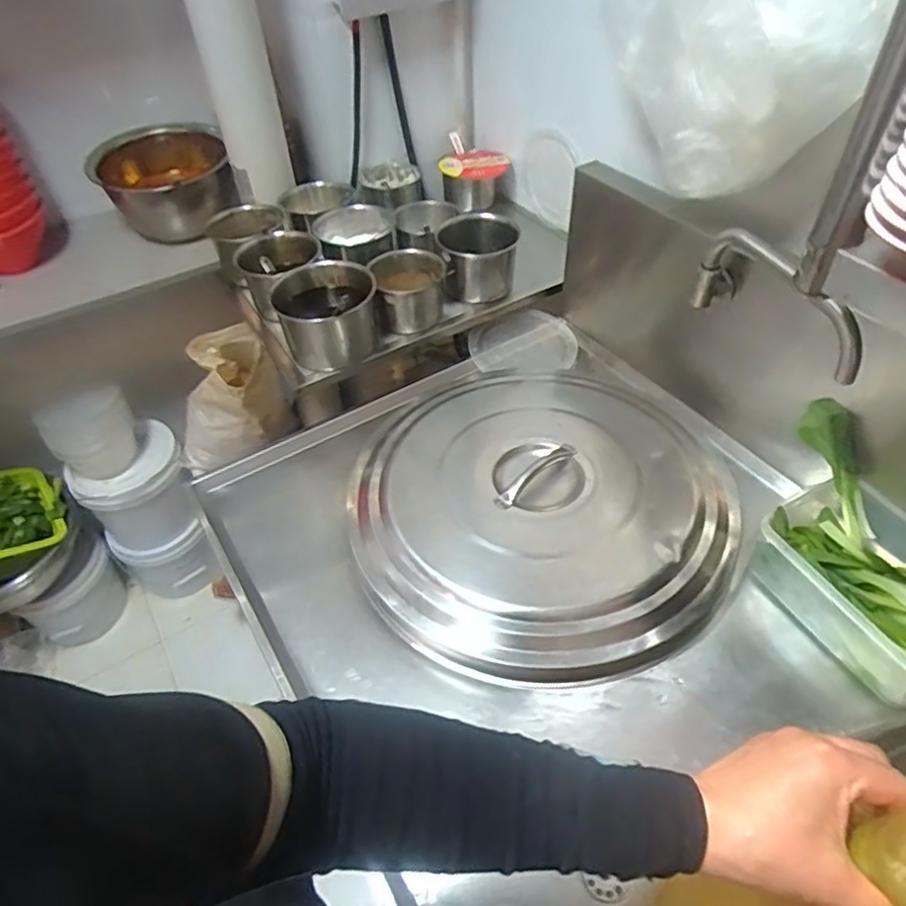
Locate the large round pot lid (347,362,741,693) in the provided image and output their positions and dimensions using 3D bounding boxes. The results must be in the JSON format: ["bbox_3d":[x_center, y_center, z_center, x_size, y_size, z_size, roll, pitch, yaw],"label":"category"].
[{"bbox_3d":[0.110,0.045,0.811,0.457,0.047,0.469,-2,46,2],"label":"large round pot lid"}]

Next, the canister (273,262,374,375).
[{"bbox_3d":[-0.184,-0.202,0.978,0.137,0.112,0.142,-2,46,2],"label":"canister"}]

